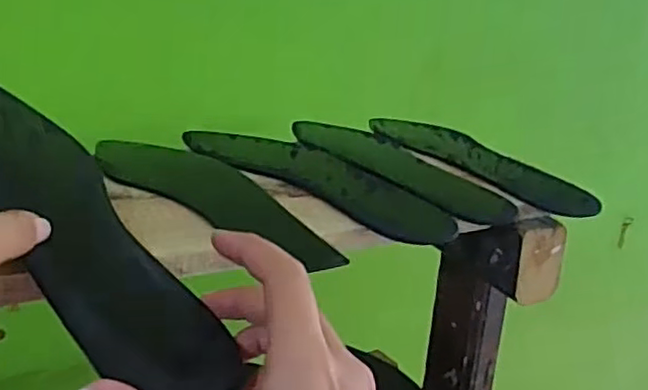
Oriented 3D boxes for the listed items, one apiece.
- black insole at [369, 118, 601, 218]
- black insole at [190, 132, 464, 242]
[{"bbox_3d":[0.106,-0.026,0.515,0.072,0.019,0.227,-7,22,-30],"label":"black insole"},{"bbox_3d":[-0.010,-0.014,0.432,0.222,0.006,0.063,21,25,39],"label":"black insole"}]

